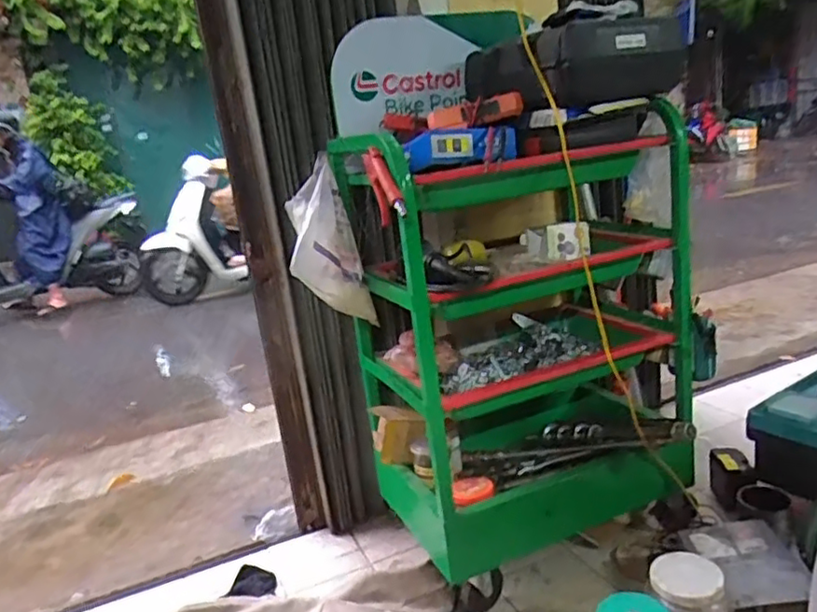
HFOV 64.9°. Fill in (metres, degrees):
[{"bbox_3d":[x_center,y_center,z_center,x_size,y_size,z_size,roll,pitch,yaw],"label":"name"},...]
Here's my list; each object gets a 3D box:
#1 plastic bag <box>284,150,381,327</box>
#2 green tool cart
[{"bbox_3d":[-0.158,-0.116,1.247,0.150,0.287,0.207,-8,14,-4],"label":"plastic bag"},{"bbox_3d":[0.251,0.034,1.368,0.668,0.780,0.418,-11,15,-16],"label":"green tool cart"}]

